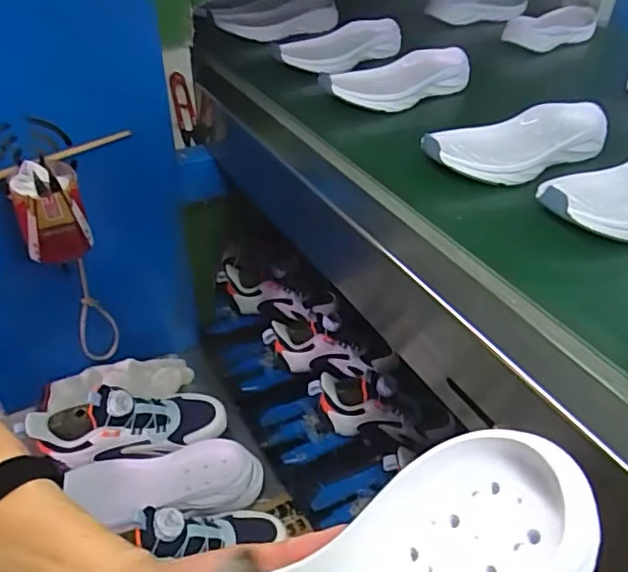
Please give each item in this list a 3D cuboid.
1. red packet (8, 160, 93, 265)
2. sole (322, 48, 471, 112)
[{"bbox_3d":[-0.275,-0.078,0.602,0.065,0.098,0.060,-19,42,-23],"label":"red packet"},{"bbox_3d":[0.100,-0.234,0.658,0.170,0.038,0.094,-11,40,-15],"label":"sole"}]

